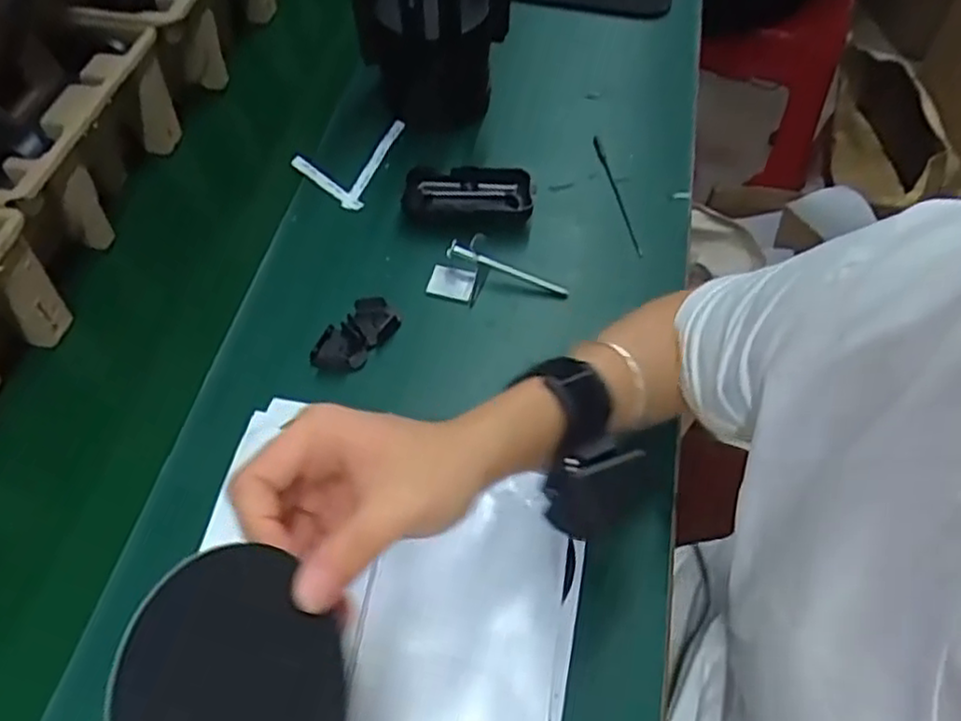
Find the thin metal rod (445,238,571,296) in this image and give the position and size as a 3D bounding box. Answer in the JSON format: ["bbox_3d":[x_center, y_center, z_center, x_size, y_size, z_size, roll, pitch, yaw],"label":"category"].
[{"bbox_3d":[0.021,-0.071,0.566,0.100,0.014,0.007,22,59,0],"label":"thin metal rod"}]

